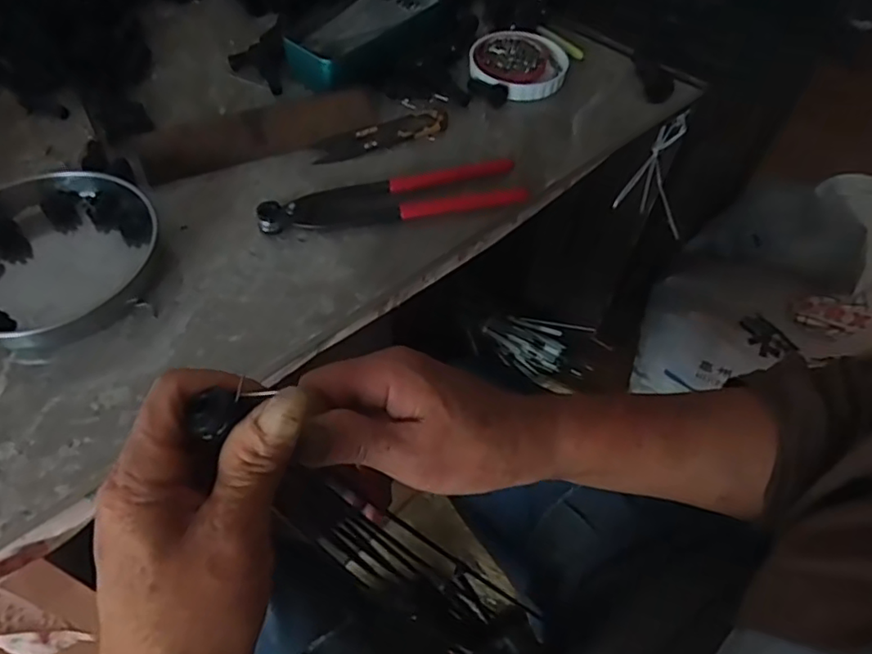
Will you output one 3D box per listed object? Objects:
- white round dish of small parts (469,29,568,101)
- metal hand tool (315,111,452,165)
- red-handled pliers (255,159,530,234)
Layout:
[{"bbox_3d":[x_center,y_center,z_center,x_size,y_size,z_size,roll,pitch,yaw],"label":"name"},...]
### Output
[{"bbox_3d":[0.075,-0.240,0.565,0.084,0.014,0.086,1,54,-2],"label":"white round dish of small parts"},{"bbox_3d":[-0.044,-0.155,0.503,0.111,0.008,0.028,-18,57,-15],"label":"metal hand tool"},{"bbox_3d":[-0.032,-0.098,0.457,0.192,0.011,0.050,-11,55,-10],"label":"red-handled pliers"}]

